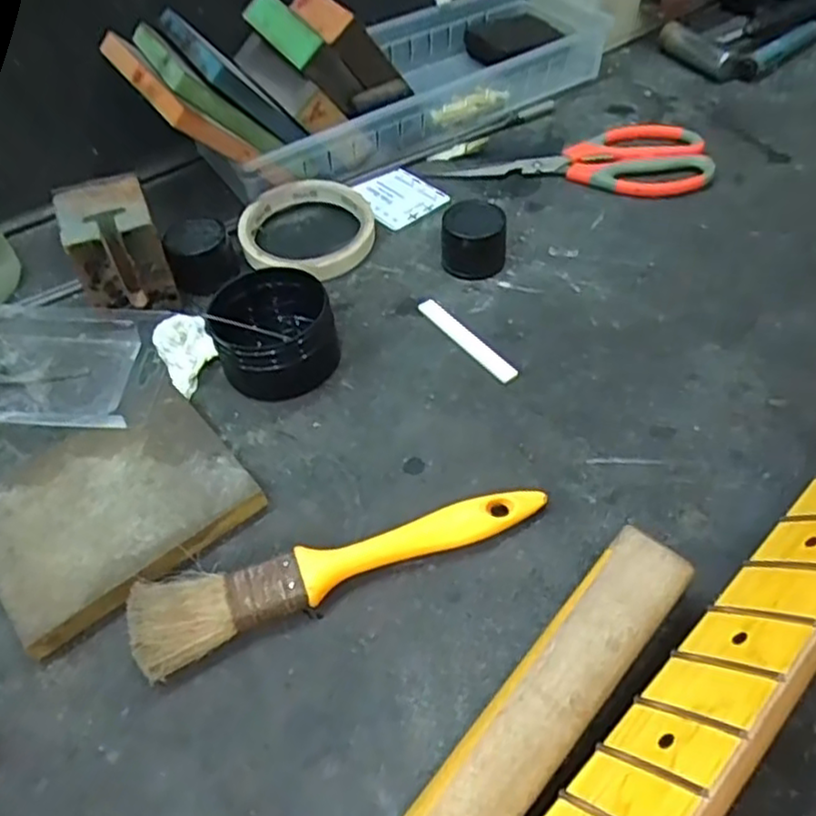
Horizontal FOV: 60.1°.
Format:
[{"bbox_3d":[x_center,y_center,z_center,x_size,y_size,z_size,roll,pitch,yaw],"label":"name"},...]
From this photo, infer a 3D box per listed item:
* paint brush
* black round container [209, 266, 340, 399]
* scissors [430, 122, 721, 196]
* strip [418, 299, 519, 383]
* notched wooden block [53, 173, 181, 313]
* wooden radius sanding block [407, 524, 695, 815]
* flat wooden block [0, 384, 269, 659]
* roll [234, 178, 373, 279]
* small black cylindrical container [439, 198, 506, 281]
[{"bbox_3d":[-0.028,0.070,0.320,0.187,0.018,0.039,-18,50,-10],"label":"paint brush"},{"bbox_3d":[-0.076,-0.045,0.403,0.067,0.039,0.062,-3,49,3],"label":"black round container"},{"bbox_3d":[0.122,-0.180,0.525,0.191,0.017,0.086,-5,49,1],"label":"scissors"},{"bbox_3d":[0.035,-0.042,0.416,0.012,0.004,0.080,-34,54,-22],"label":"strip"},{"bbox_3d":[-0.176,-0.098,0.430,0.050,0.063,0.052,-18,50,-10],"label":"notched wooden block"},{"bbox_3d":[0.048,0.120,0.267,0.031,0.029,0.176,32,59,28],"label":"wooden radius sanding block"},{"bbox_3d":[-0.146,0.047,0.350,0.119,0.014,0.106,-34,55,-22],"label":"flat wooden block"},{"bbox_3d":[-0.069,-0.124,0.488,0.091,0.018,0.092,-3,49,3],"label":"roll"},{"bbox_3d":[0.041,-0.111,0.455,0.041,0.032,0.044,-3,49,3],"label":"small black cylindrical container"}]

